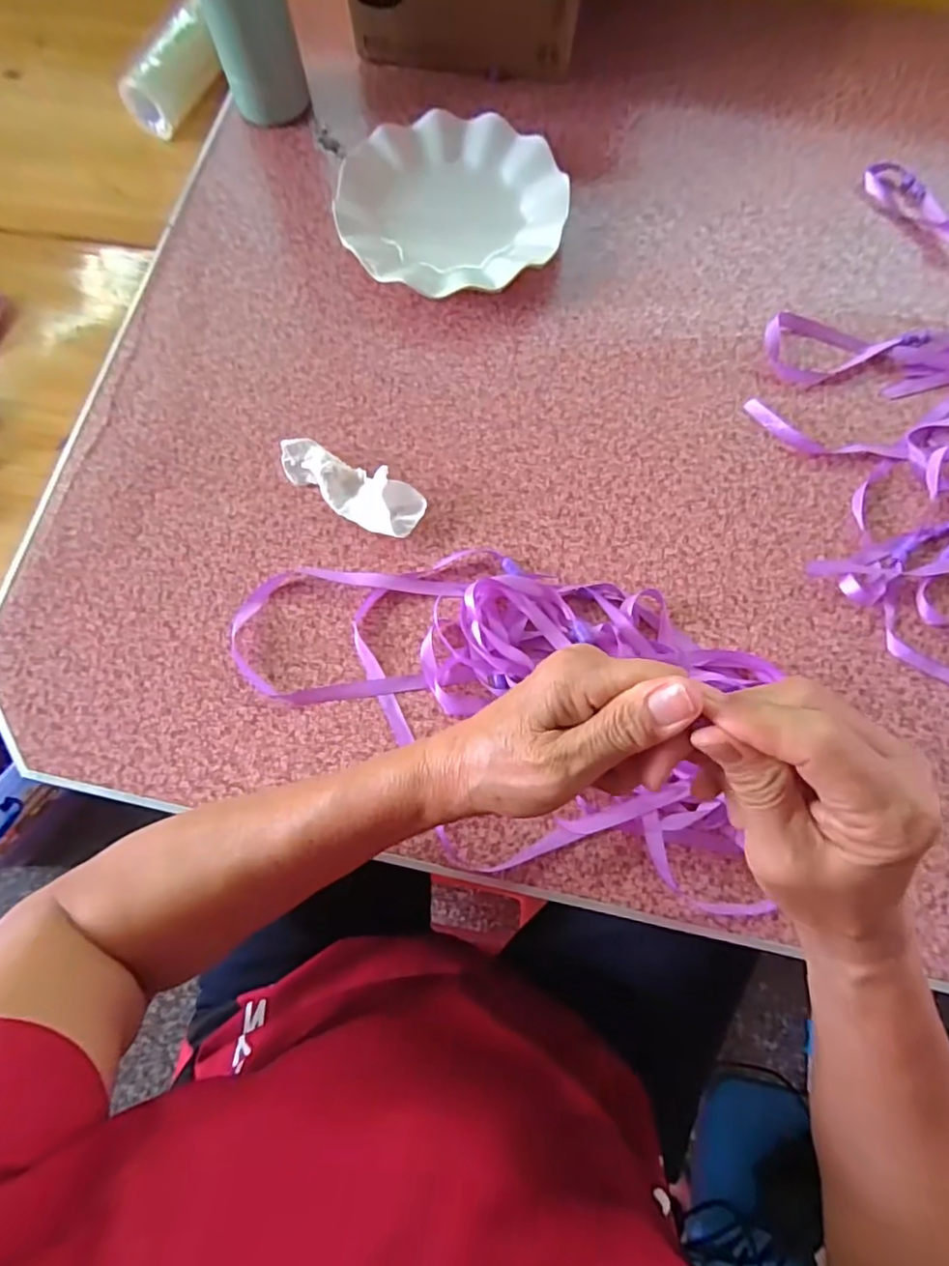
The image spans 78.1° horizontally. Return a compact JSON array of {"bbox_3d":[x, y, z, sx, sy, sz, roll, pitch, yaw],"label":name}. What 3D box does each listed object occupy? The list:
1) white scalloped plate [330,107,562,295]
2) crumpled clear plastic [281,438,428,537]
[{"bbox_3d":[-0.017,-0.344,0.479,0.177,0.026,0.176,0,74,1],"label":"white scalloped plate"},{"bbox_3d":[-0.086,-0.102,0.413,0.106,0.024,0.036,28,76,8],"label":"crumpled clear plastic"}]

